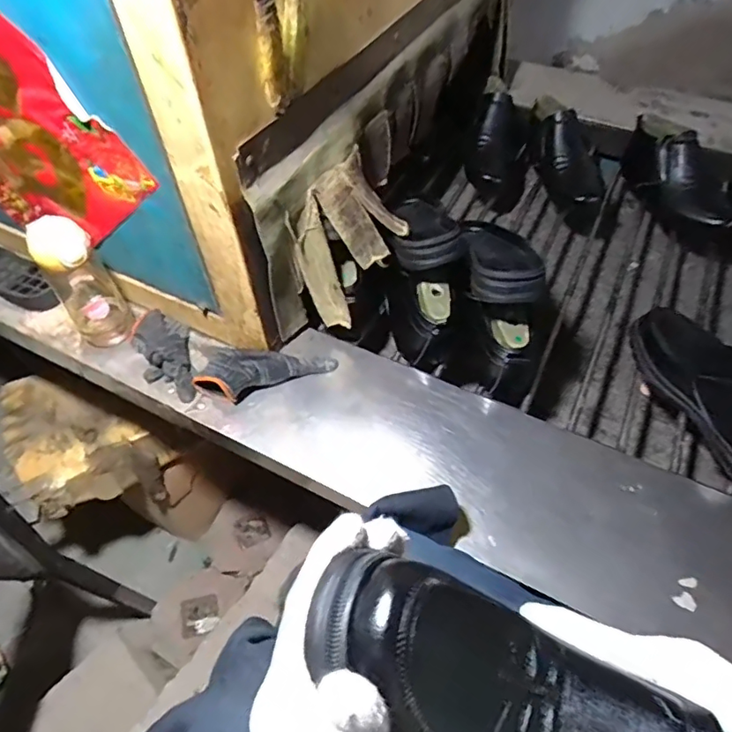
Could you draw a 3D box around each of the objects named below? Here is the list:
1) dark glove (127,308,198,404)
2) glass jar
[{"bbox_3d":[-0.280,-0.016,0.750,0.076,0.038,0.159,-27,58,-16],"label":"dark glove"},{"bbox_3d":[-0.384,-0.109,0.726,0.070,0.195,0.070,-1,54,2],"label":"glass jar"}]

